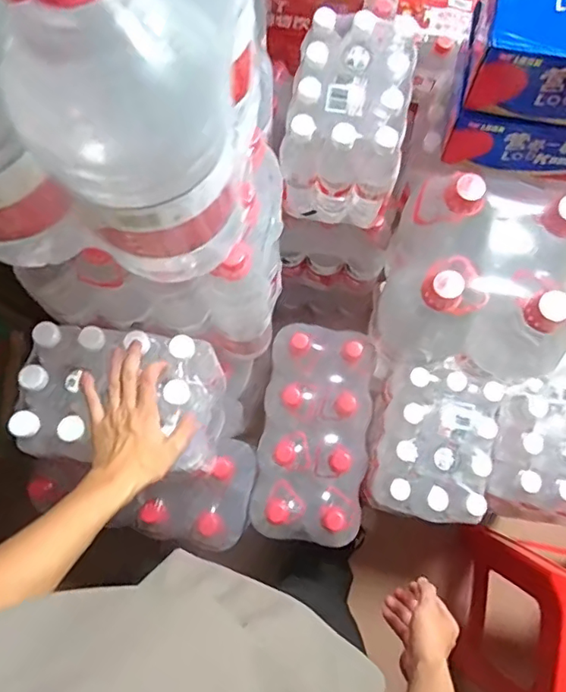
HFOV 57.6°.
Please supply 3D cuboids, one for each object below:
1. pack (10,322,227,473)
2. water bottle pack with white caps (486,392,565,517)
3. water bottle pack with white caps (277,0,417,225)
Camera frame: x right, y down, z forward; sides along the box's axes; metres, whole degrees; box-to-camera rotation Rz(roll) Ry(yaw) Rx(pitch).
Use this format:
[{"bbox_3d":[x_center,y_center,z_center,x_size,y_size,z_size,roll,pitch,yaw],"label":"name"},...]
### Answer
[{"bbox_3d":[-0.221,0.076,0.729,0.248,0.186,0.177,9,79,3],"label":"pack"},{"bbox_3d":[0.468,0.200,0.879,0.223,0.176,0.186,14,79,4],"label":"water bottle pack with white caps"},{"bbox_3d":[0.106,-0.368,0.837,0.168,0.208,0.261,10,79,3],"label":"water bottle pack with white caps"}]

